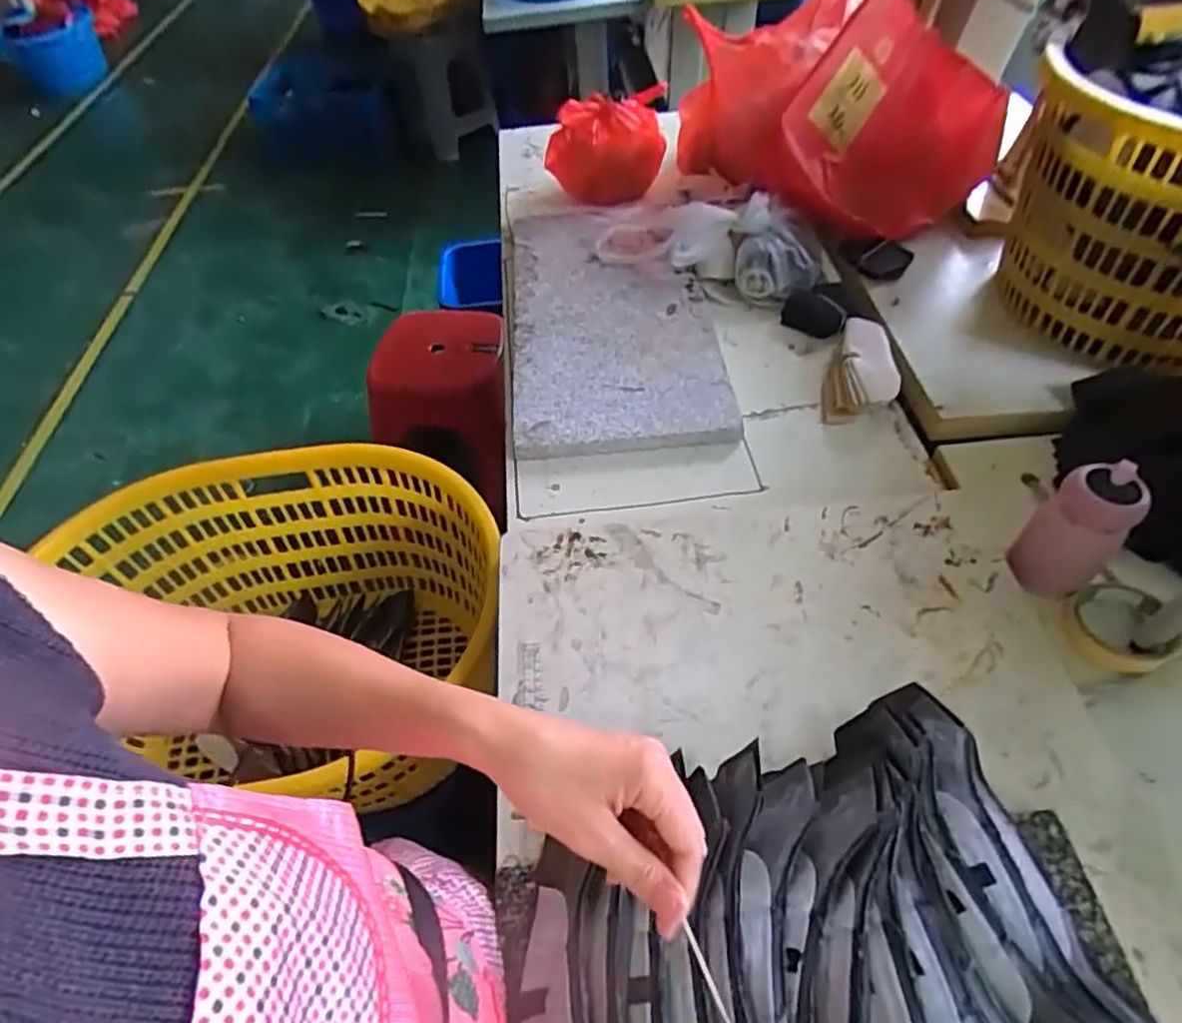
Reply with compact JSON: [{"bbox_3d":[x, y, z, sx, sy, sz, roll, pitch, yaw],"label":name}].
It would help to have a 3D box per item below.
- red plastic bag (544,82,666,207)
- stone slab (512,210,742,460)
[{"bbox_3d":[0.024,-0.682,1.264,0.219,0.175,0.132,-11,50,-5],"label":"red plastic bag"},{"bbox_3d":[0.026,-0.326,1.062,0.294,0.034,0.631,-5,50,-2],"label":"stone slab"}]

